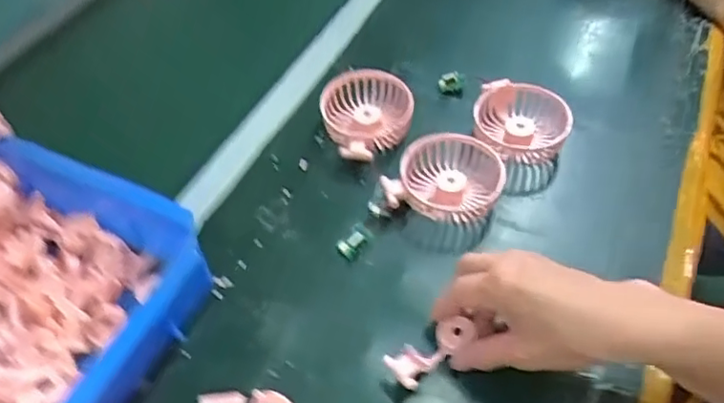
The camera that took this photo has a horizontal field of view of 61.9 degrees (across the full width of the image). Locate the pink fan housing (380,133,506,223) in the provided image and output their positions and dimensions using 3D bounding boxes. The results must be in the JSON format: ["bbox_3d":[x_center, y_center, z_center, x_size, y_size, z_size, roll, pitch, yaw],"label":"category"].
[{"bbox_3d":[0.077,-0.021,0.550,0.100,0.041,0.097,14,52,13],"label":"pink fan housing"}]

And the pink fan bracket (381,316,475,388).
[{"bbox_3d":[0.050,0.107,0.439,0.068,0.021,0.029,-30,57,-35],"label":"pink fan bracket"}]

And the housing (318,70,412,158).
[{"bbox_3d":[0.003,-0.080,0.599,0.091,0.039,0.108,7,51,7],"label":"housing"}]

